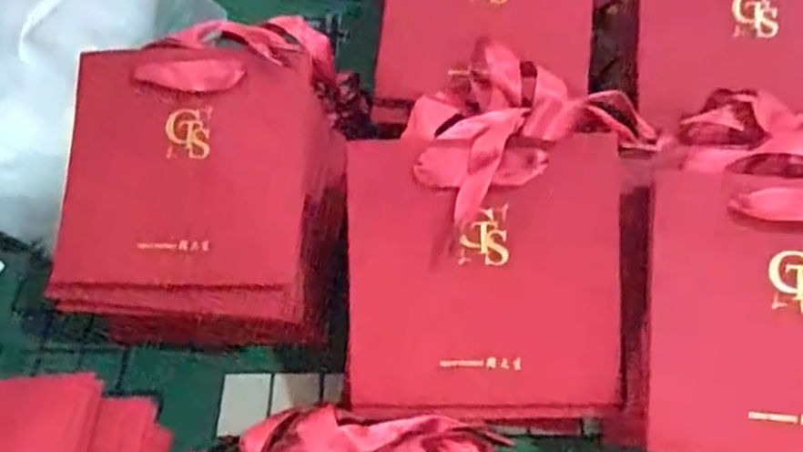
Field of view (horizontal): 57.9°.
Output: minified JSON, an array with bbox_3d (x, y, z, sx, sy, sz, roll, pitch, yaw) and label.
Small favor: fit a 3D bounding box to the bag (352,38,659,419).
[{"bbox_3d":[0.045,0.007,0.378,0.140,0.025,0.182,1,92,5],"label":"bag"}]

